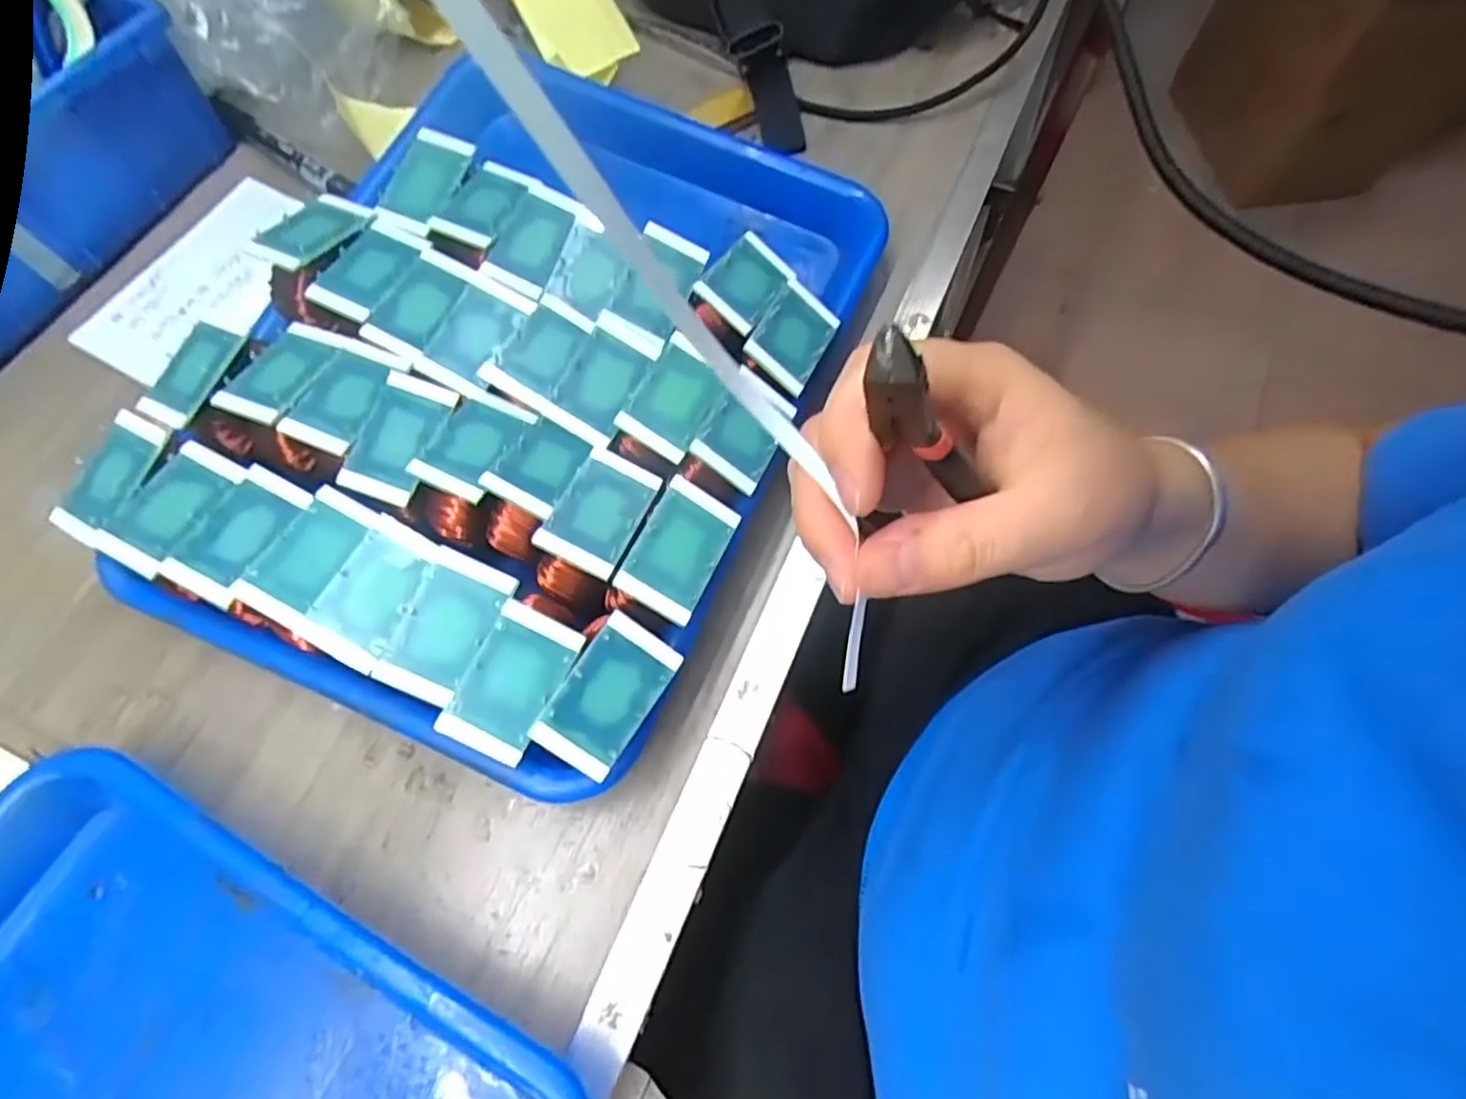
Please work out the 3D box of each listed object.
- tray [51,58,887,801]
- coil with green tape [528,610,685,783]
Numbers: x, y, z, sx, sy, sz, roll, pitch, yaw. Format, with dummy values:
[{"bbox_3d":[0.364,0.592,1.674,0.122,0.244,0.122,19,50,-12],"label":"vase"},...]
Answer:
[{"bbox_3d":[-0.088,-0.085,0.323,0.244,0.065,0.329,22,68,9],"label":"tray"},{"bbox_3d":[-0.045,0.050,0.250,0.030,0.020,0.050,38,75,-13],"label":"coil with green tape"}]

